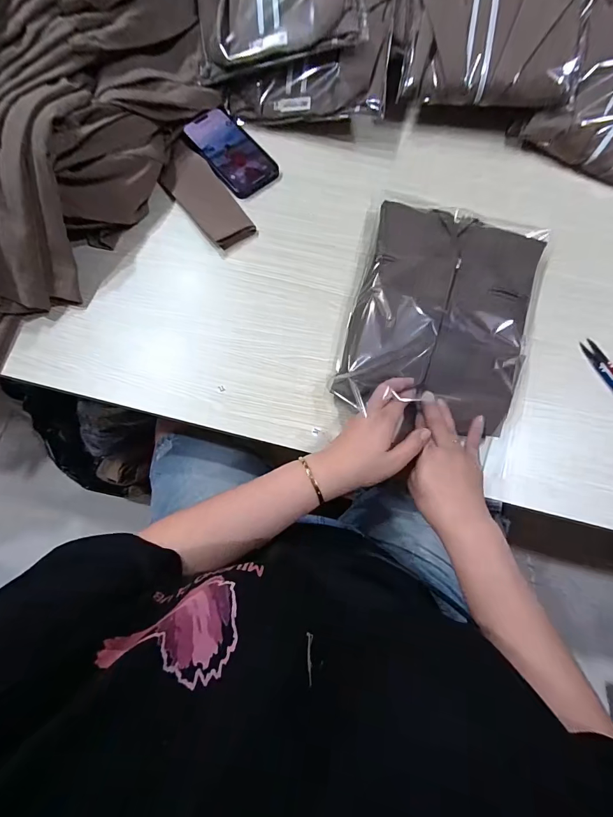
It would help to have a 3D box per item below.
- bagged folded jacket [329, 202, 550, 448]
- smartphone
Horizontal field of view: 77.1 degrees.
[{"bbox_3d":[0.179,-0.126,0.502,0.225,0.036,0.307,17,76,4],"label":"bagged folded jacket"},{"bbox_3d":[-0.116,-0.398,0.593,0.083,0.012,0.161,-37,78,-9],"label":"smartphone"}]

